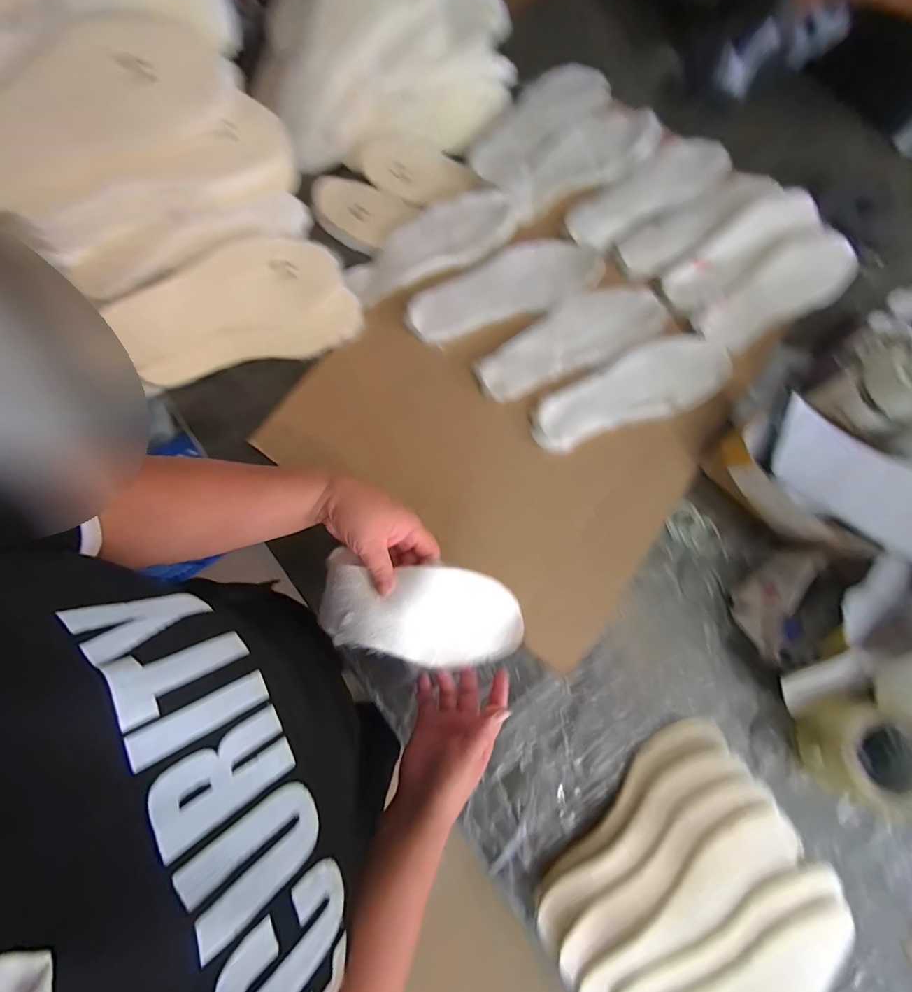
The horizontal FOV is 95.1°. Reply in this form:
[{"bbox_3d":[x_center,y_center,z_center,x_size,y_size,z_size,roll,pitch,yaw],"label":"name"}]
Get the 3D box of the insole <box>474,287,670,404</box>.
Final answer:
[{"bbox_3d":[0.161,-0.220,0.581,0.281,0.004,0.095,-25,79,-8],"label":"insole"}]

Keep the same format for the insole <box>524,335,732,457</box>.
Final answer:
[{"bbox_3d":[0.241,-0.140,0.577,0.288,0.018,0.099,-25,79,-8],"label":"insole"}]

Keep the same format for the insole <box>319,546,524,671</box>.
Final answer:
[{"bbox_3d":[-0.029,0.116,0.410,0.201,0.042,0.092,11,80,-9],"label":"insole"}]

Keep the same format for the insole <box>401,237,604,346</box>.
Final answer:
[{"bbox_3d":[0.066,-0.295,0.592,0.280,0.010,0.107,-23,78,-8],"label":"insole"}]

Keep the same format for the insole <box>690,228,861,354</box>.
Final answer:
[{"bbox_3d":[0.466,-0.295,0.605,0.260,0.018,0.097,-31,80,-9],"label":"insole"}]

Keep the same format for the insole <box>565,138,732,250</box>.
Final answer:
[{"bbox_3d":[0.294,-0.456,0.631,0.271,0.016,0.088,-34,81,-6],"label":"insole"}]

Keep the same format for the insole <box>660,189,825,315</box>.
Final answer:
[{"bbox_3d":[0.416,-0.359,0.611,0.275,0.012,0.076,-33,80,-10],"label":"insole"}]

